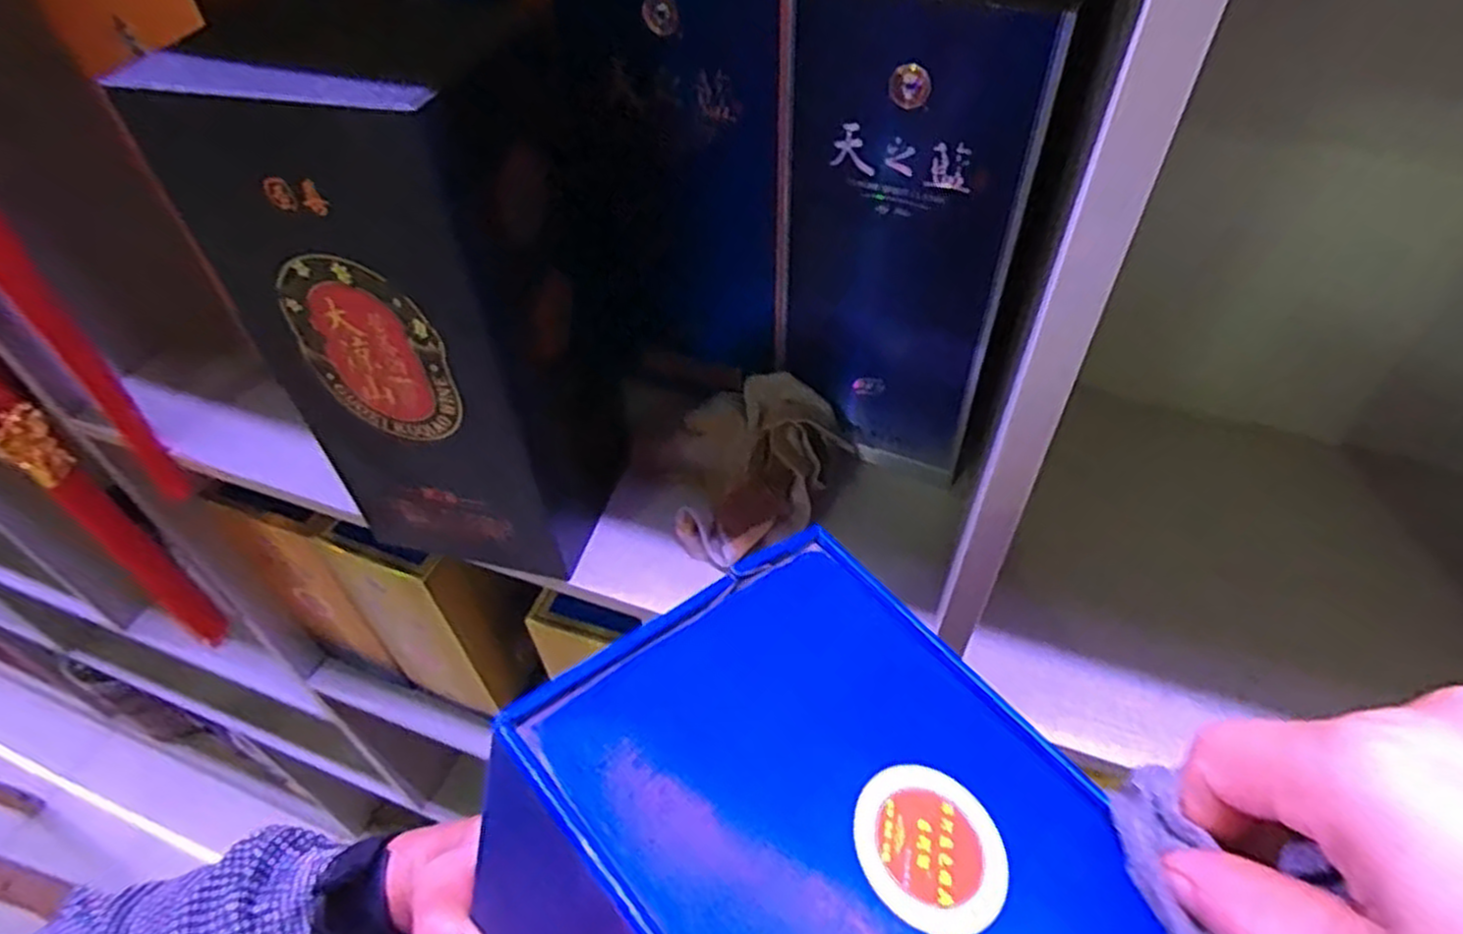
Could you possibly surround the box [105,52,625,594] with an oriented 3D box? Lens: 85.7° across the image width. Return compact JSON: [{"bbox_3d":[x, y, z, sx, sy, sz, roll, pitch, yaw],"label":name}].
[{"bbox_3d":[-0.159,-0.075,0.434,0.134,0.291,0.110,13,50,14],"label":"box"}]

